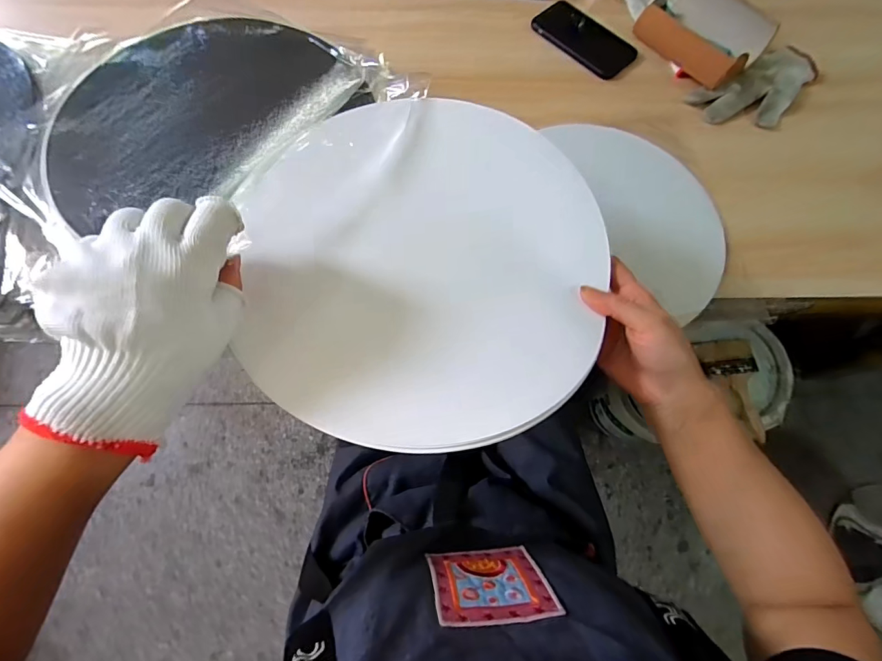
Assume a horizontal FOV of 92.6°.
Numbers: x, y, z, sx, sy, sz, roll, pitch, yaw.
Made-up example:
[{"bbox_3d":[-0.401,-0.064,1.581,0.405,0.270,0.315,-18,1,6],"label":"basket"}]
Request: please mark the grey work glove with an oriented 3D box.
[{"bbox_3d":[0.458,-0.339,0.606,0.191,0.037,0.104,-29,74,-12],"label":"grey work glove"}]

